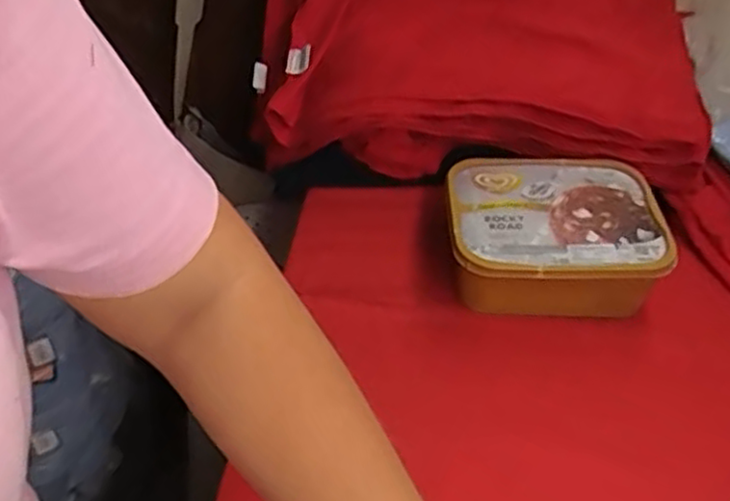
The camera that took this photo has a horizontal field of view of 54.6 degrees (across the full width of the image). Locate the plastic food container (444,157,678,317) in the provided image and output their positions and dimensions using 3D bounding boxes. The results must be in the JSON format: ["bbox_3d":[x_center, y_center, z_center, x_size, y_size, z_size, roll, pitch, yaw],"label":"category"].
[{"bbox_3d":[0.177,-0.015,0.688,0.204,0.070,0.168,3,44,-4],"label":"plastic food container"}]

